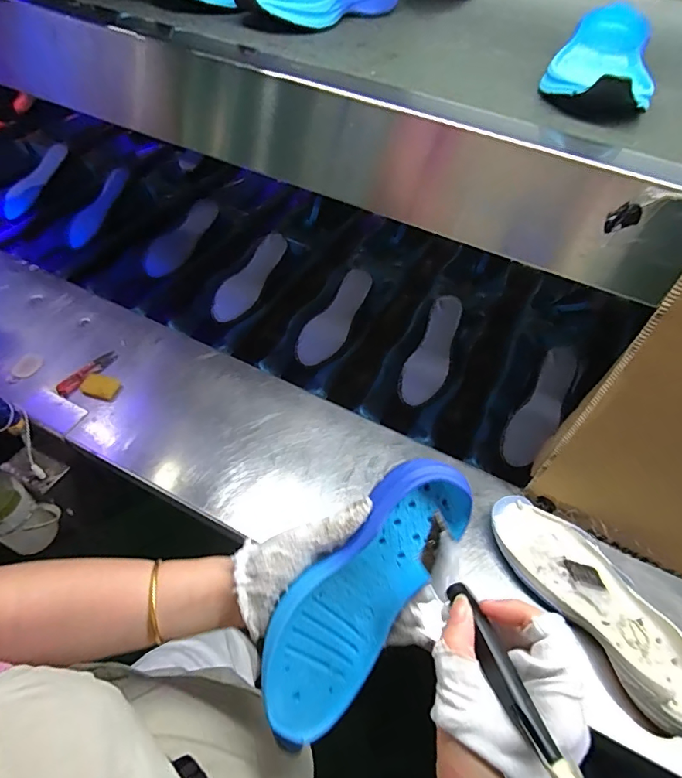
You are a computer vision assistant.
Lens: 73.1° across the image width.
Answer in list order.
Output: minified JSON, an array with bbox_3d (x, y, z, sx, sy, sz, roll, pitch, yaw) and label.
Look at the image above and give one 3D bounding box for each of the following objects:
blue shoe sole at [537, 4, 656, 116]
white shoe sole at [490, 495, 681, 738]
[{"bbox_3d":[0.252,-0.320,0.441,0.087,0.044,0.232,23,55,9],"label":"blue shoe sole"},{"bbox_3d":[0.293,0.246,0.540,0.109,0.048,0.284,-21,60,-21],"label":"white shoe sole"}]

